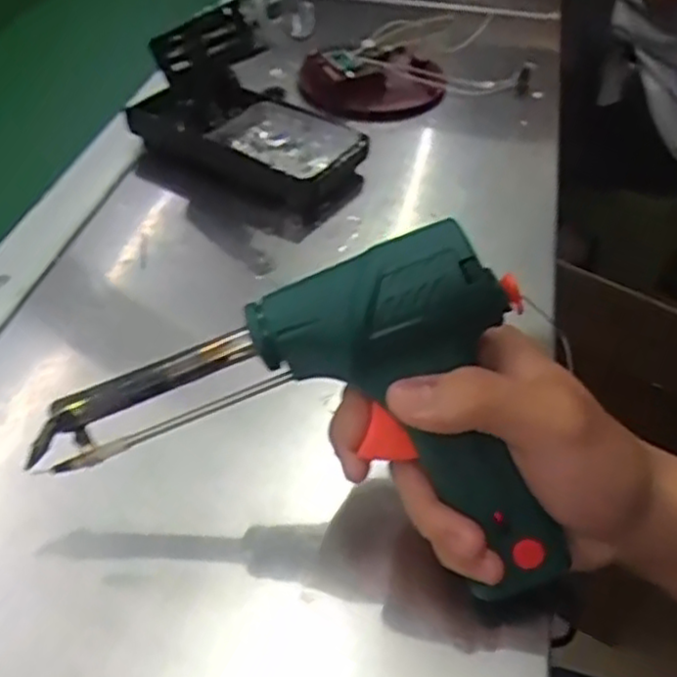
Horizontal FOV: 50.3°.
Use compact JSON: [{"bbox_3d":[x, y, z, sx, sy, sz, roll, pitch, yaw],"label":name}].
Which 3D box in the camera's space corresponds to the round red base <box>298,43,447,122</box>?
[{"bbox_3d":[0.031,-0.209,0.584,0.109,0.033,0.109,1,45,-1],"label":"round red base"}]

